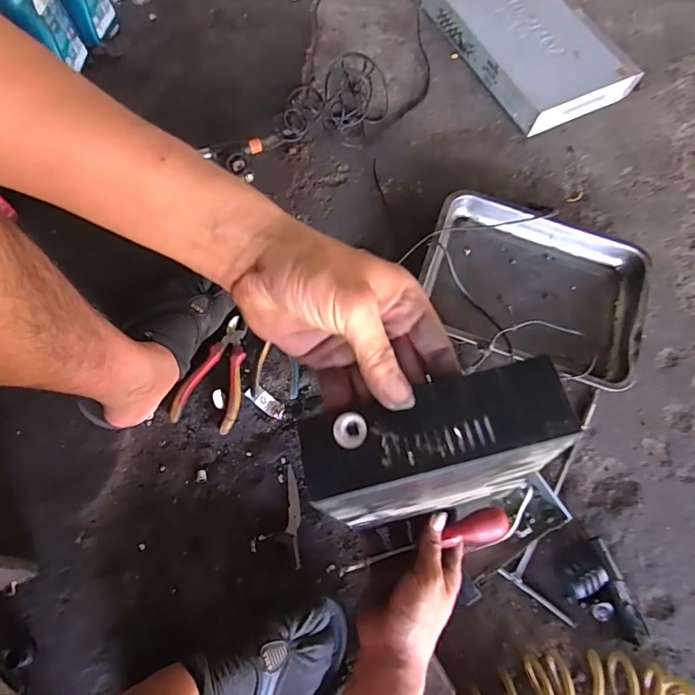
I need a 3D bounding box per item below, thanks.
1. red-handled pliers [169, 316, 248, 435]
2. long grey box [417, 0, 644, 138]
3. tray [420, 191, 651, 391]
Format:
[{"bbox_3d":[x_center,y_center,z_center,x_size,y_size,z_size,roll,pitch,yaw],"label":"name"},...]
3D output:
[{"bbox_3d":[-0.189,0.039,0.699,0.087,0.028,0.167,17,71,3],"label":"red-handled pliers"},{"bbox_3d":[0.355,-0.635,0.948,0.263,0.061,0.427,-29,74,-12],"label":"long grey box"},{"bbox_3d":[0.301,-0.100,0.764,0.342,0.046,0.270,18,71,4],"label":"tray"}]

